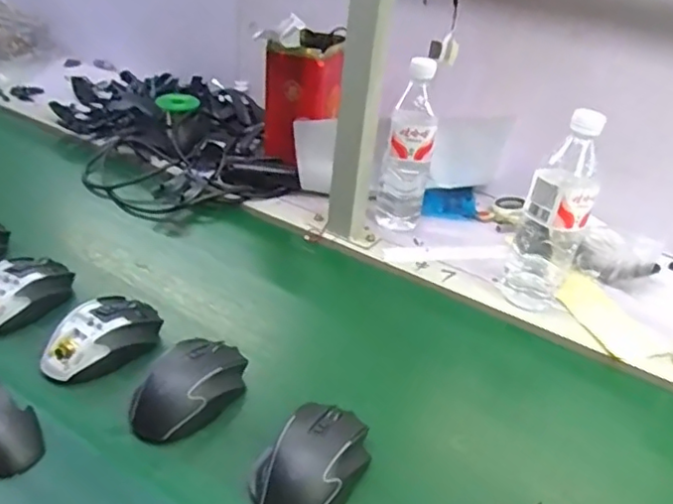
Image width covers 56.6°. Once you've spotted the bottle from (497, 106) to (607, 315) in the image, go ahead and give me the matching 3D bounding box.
[{"bbox_3d":[0.241,-0.044,0.694,0.058,0.222,0.067,-15,38,-31],"label":"bottle"}]

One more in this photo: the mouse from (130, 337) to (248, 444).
[{"bbox_3d":[-0.128,0.117,0.556,0.068,0.039,0.116,22,35,23],"label":"mouse"}]

